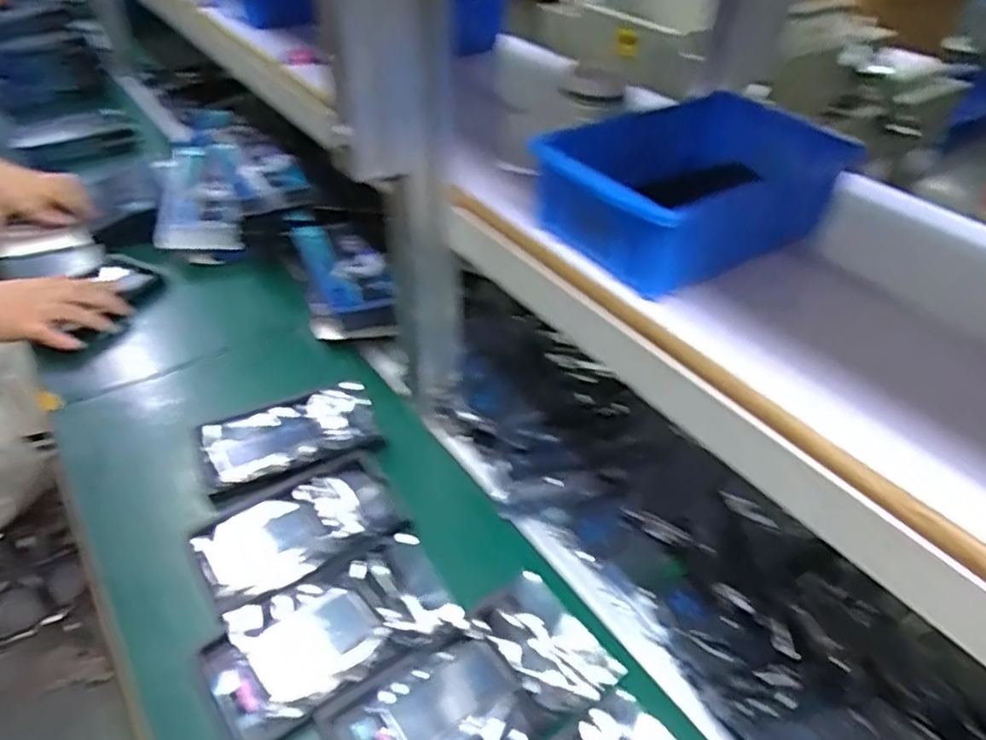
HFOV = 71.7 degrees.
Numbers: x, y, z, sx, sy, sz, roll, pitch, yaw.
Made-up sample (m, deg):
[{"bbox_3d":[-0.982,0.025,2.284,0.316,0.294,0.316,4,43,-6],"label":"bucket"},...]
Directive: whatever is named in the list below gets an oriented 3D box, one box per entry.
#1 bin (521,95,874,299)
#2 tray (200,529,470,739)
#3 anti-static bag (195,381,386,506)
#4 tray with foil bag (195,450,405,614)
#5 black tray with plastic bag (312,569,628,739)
[{"bbox_3d":[0.131,-0.122,0.468,0.177,0.066,0.132,-23,46,-26],"label":"bin"},{"bbox_3d":[-0.113,0.184,0.485,0.169,0.014,0.094,-22,46,-26],"label":"tray"},{"bbox_3d":[-0.186,0.061,0.627,0.153,0.015,0.097,-16,44,-20],"label":"anti-static bag"},{"bbox_3d":[-0.154,0.128,0.551,0.155,0.020,0.093,-22,46,-25],"label":"tray with foil bag"},{"bbox_3d":[-0.015,0.213,0.448,0.175,0.018,0.096,-23,46,-26],"label":"black tray with plastic bag"}]

